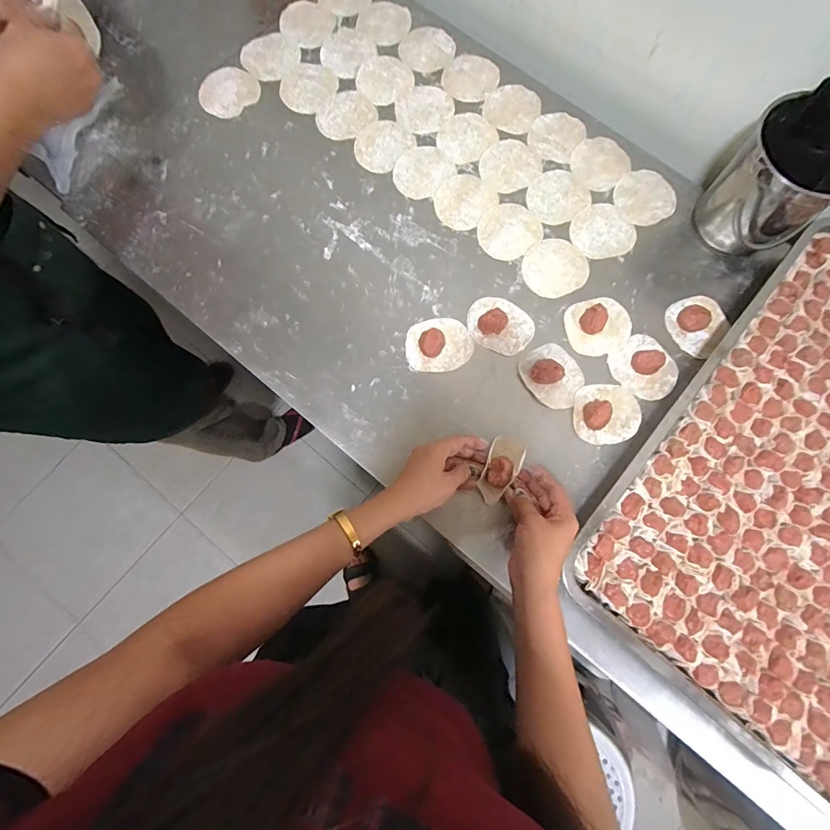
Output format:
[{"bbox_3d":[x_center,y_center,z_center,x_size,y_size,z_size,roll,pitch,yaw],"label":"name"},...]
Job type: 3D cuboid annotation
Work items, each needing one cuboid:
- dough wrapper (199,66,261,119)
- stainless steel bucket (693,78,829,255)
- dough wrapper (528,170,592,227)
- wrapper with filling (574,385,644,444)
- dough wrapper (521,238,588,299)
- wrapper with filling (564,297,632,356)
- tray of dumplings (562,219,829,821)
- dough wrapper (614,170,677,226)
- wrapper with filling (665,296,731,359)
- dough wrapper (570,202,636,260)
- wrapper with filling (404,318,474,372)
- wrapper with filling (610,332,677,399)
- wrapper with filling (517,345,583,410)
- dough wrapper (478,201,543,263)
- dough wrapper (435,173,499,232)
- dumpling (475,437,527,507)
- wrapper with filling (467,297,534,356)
[{"bbox_3d":[-0.272,-0.470,0.621,0.073,0.004,0.082,28,83,-7],"label":"dough wrapper"},{"bbox_3d":[0.434,-0.276,0.513,0.124,0.151,0.128,0,78,0],"label":"stainless steel bucket"},{"bbox_3d":[0.200,-0.309,0.600,0.089,0.004,0.078,-42,81,-8],"label":"dough wrapper"},{"bbox_3d":[0.241,-0.002,0.525,0.082,0.019,0.074,1,78,0],"label":"wrapper with filling"},{"bbox_3d":[0.189,-0.202,0.578,0.088,0.004,0.083,0,78,0],"label":"dough wrapper"},{"bbox_3d":[0.241,-0.118,0.550,0.084,0.017,0.075,-18,79,-4],"label":"wrapper with filling"},{"bbox_3d":[0.493,0.071,0.498,0.394,0.048,0.616,41,81,8],"label":"tray of dumplings"},{"bbox_3d":[0.324,-0.308,0.598,0.084,0.004,0.083,0,78,0],"label":"dough wrapper"},{"bbox_3d":[0.372,-0.119,0.556,0.077,0.013,0.078,0,78,0],"label":"wrapper with filling"},{"bbox_3d":[0.259,-0.252,0.587,0.082,0.004,0.081,0,78,0],"label":"dough wrapper"},{"bbox_3d":[0.032,-0.094,0.541,0.084,0.024,0.071,-8,78,-2],"label":"wrapper with filling"},{"bbox_3d":[0.293,-0.061,0.536,0.071,0.023,0.081,-35,80,-7],"label":"wrapper with filling"},{"bbox_3d":[0.176,-0.052,0.534,0.066,0.021,0.082,-39,81,-8],"label":"wrapper with filling"},{"bbox_3d":[0.129,-0.255,0.587,0.087,0.004,0.080,0,78,0],"label":"dough wrapper"},{"bbox_3d":[0.067,-0.301,0.598,0.077,0.004,0.087,41,81,8],"label":"dough wrapper"},{"bbox_3d":[0.101,0.060,0.501,0.035,0.032,0.085,27,73,5],"label":"dumpling"},{"bbox_3d":[0.111,-0.119,0.546,0.085,0.025,0.070,33,80,6],"label":"wrapper with filling"}]

